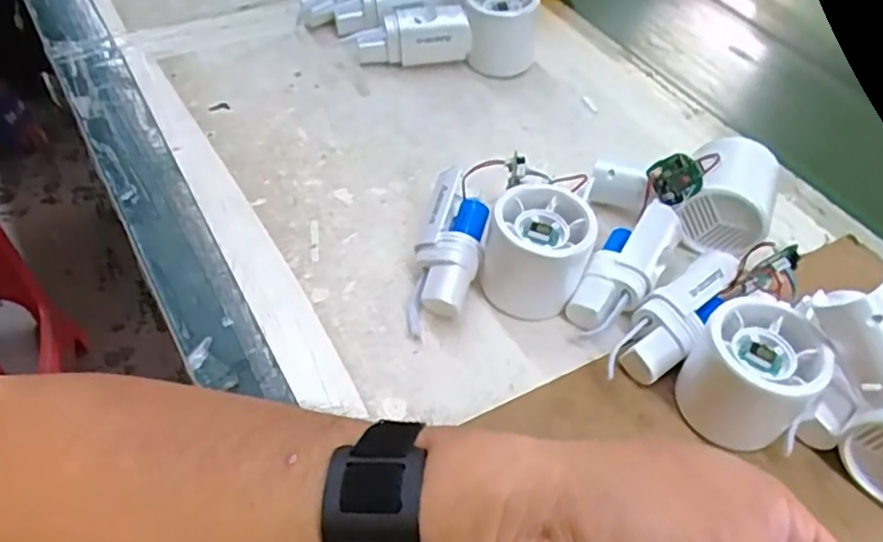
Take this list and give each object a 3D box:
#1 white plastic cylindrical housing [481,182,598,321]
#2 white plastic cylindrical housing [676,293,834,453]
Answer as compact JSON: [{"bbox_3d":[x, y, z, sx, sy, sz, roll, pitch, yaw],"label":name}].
[{"bbox_3d":[0.056,-0.011,0.390,0.056,0.058,0.054,4,48,-4],"label":"white plastic cylindrical housing"},{"bbox_3d":[0.156,0.053,0.343,0.057,0.058,0.059,4,48,-4],"label":"white plastic cylindrical housing"}]

